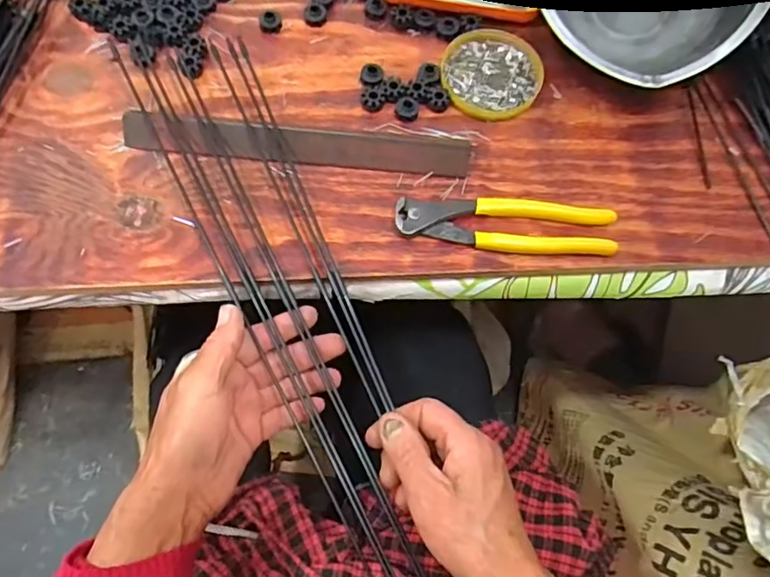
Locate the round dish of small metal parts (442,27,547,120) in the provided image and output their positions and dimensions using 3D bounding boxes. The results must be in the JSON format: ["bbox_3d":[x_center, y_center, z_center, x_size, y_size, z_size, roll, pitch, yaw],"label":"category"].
[{"bbox_3d":[0.090,-0.180,0.477,0.081,0.009,0.090,14,70,2],"label":"round dish of small metal parts"}]

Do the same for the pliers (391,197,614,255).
[{"bbox_3d":[0.091,-0.049,0.428,0.162,0.014,0.043,5,70,-1],"label":"pliers"}]

